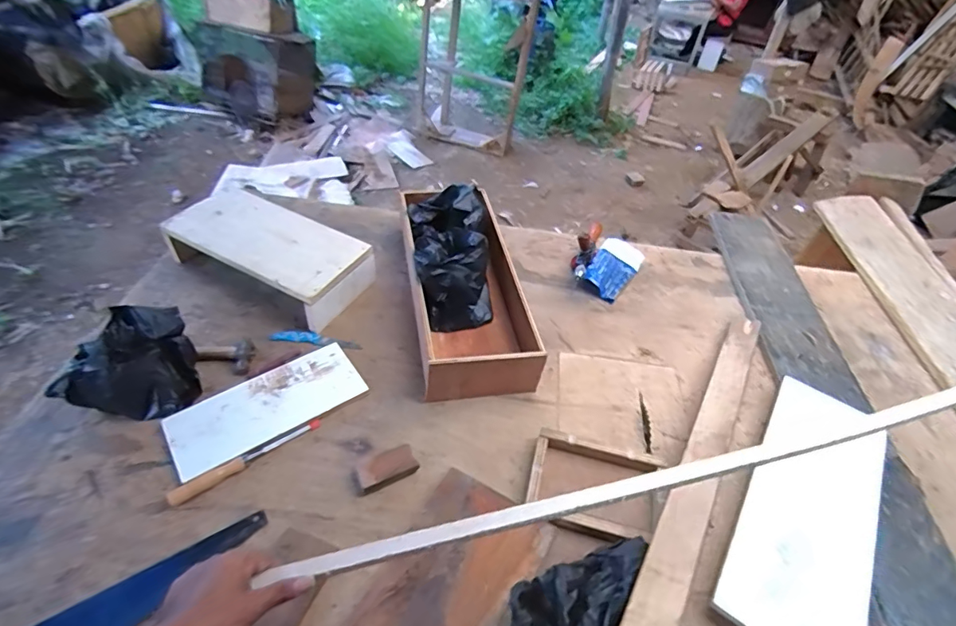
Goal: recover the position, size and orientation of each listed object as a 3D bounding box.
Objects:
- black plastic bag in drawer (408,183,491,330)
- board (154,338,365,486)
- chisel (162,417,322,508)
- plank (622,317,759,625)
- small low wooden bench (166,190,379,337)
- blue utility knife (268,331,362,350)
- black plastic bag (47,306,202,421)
[{"bbox_3d":[-0.057,-0.146,1.043,0.172,0.143,0.345,-3,58,-10],"label":"black plastic bag in drawer"},{"bbox_3d":[-0.375,0.167,0.857,0.317,0.021,0.142,-28,54,-30],"label":"board"},{"bbox_3d":[-0.378,0.244,0.788,0.241,0.025,0.024,-26,53,-29],"label":"chisel"},{"bbox_3d":[0.347,0.248,0.739,0.062,0.011,0.940,12,34,32],"label":"plank"},{"bbox_3d":[-0.468,-0.137,1.064,0.433,0.118,0.207,26,46,15],"label":"small low wooden bench"},{"bbox_3d":[-0.334,0.057,0.980,0.180,0.018,0.030,9,44,3],"label":"blue utility knife"},{"bbox_3d":[-0.579,0.095,0.797,0.191,0.167,0.098,-27,55,-33],"label":"black plastic bag"}]

